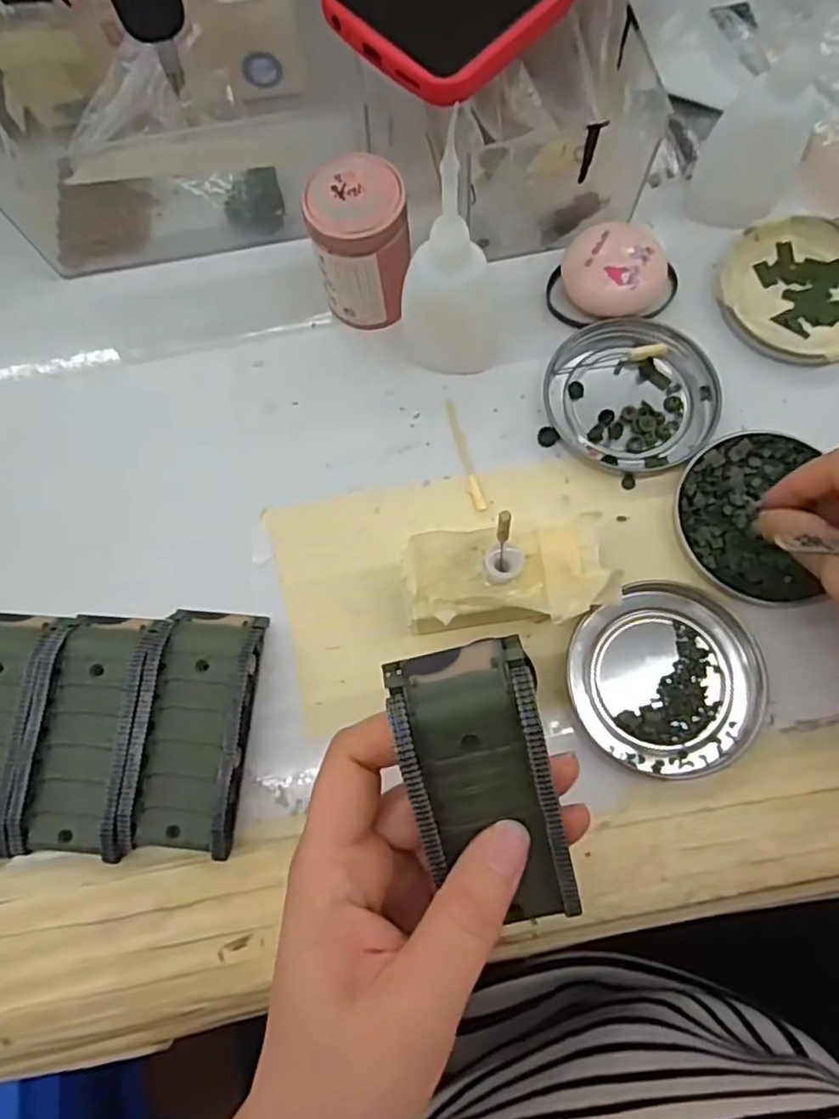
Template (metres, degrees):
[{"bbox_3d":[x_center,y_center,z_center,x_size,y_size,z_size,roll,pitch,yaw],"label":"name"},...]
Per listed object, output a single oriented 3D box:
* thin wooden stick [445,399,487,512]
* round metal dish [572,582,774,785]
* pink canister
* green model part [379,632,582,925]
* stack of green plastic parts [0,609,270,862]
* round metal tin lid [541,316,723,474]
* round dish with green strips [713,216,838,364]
[{"bbox_3d":[0.021,-0.050,0.316,0.006,0.004,0.058,-15,73,-2],"label":"thin wooden stick"},{"bbox_3d":[0.103,0.050,0.283,0.078,0.012,0.075,-1,73,2],"label":"round metal dish"},{"bbox_3d":[-0.026,-0.144,0.314,0.043,0.065,0.043,-9,73,0],"label":"pink canister"},{"bbox_3d":[0.019,0.070,0.207,0.044,0.022,0.088,-12,99,2],"label":"green model part"},{"bbox_3d":[-0.138,0.069,0.280,0.132,0.018,0.097,2,73,3],"label":"stack of green plastic parts"},{"bbox_3d":[0.100,-0.079,0.317,0.079,0.008,0.073,-1,73,2],"label":"round metal tin lid"},{"bbox_3d":[0.187,-0.131,0.328,0.080,0.013,0.077,-1,73,2],"label":"round dish with green strips"}]

